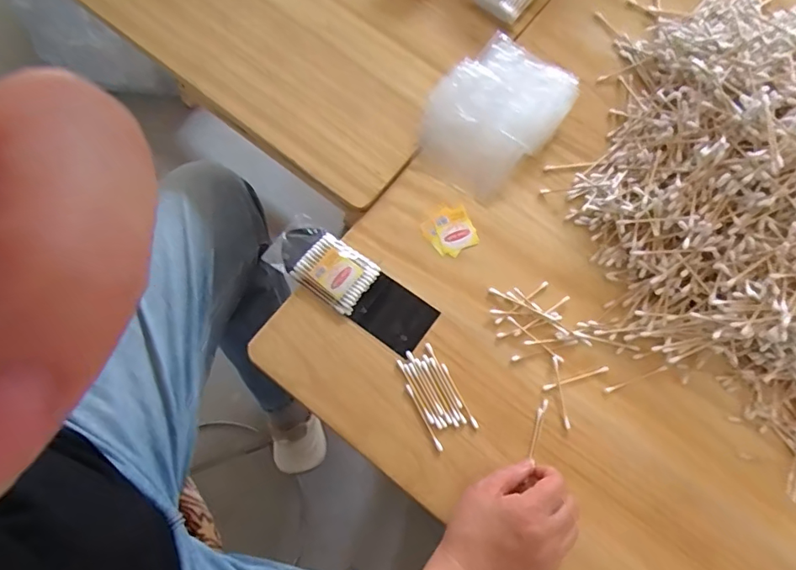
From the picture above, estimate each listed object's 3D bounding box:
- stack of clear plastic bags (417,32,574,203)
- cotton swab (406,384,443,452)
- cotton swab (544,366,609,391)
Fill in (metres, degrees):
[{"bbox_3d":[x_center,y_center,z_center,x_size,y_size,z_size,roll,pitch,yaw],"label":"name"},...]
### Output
[{"bbox_3d":[0.109,-0.196,0.563,0.123,0.031,0.188,41,79,9],"label":"stack of clear plastic bags"},{"bbox_3d":[0.026,0.131,0.500,0.005,0.004,0.070,-28,78,-7],"label":"cotton swab"},{"bbox_3d":[0.178,0.093,0.507,0.070,0.004,0.006,-16,77,-4],"label":"cotton swab"}]

